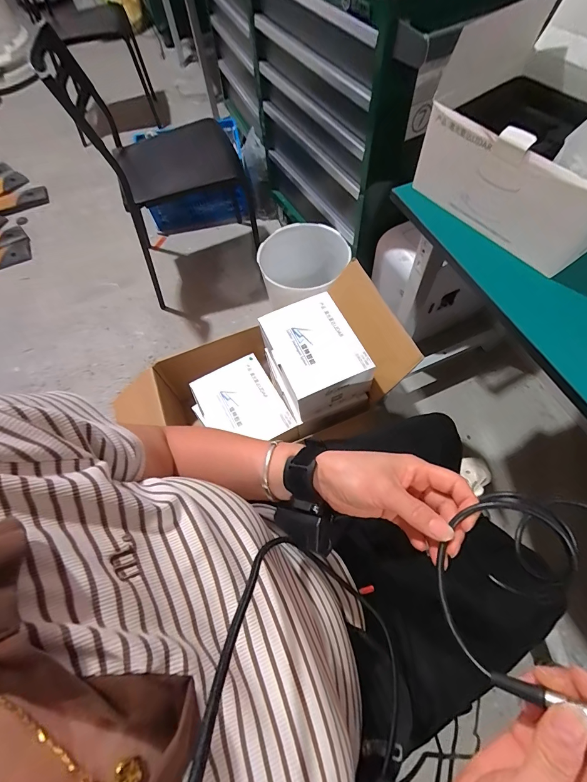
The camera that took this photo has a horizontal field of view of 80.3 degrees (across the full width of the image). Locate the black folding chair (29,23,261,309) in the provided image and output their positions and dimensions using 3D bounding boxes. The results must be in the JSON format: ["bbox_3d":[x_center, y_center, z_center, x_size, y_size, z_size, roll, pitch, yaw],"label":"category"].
[{"bbox_3d":[-0.445,-0.818,1.284,0.510,0.752,0.527,-24,64,-9],"label":"black folding chair"}]

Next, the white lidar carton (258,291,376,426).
[{"bbox_3d":[0.050,-0.091,0.926,0.210,0.150,0.267,-24,64,-9],"label":"white lidar carton"}]

